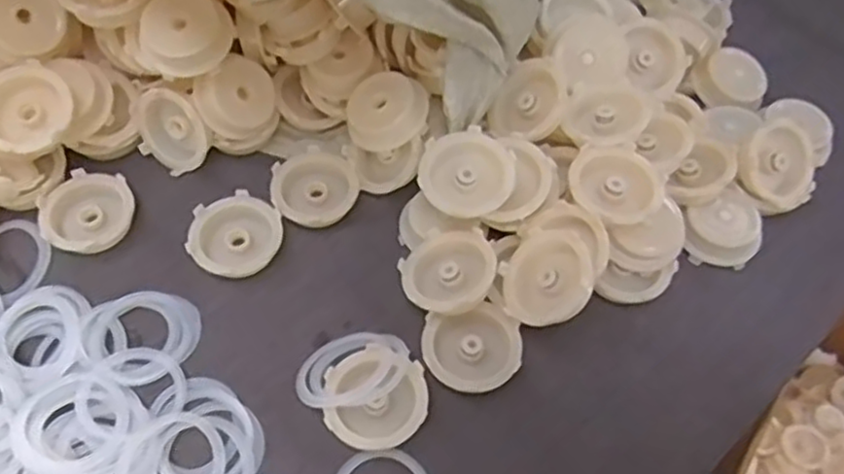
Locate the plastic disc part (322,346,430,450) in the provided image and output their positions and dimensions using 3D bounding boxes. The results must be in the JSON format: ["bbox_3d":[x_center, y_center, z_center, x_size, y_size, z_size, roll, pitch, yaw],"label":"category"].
[{"bbox_3d":[-0.024,0.086,0.372,0.052,0.014,0.052,-3,59,-1],"label":"plastic disc part"}]

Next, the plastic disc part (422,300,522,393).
[{"bbox_3d":[0.029,0.061,0.386,0.052,0.009,0.048,0,59,0],"label":"plastic disc part"}]

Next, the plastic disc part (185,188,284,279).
[{"bbox_3d":[-0.112,-0.001,0.423,0.054,0.016,0.051,0,59,0],"label":"plastic disc part"}]

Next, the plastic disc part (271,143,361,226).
[{"bbox_3d":[-0.067,-0.031,0.443,0.053,0.014,0.051,-30,63,-16],"label":"plastic disc part"}]

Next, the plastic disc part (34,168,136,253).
[{"bbox_3d":[-0.204,-0.015,0.429,0.053,0.016,0.051,-31,63,-16],"label":"plastic disc part"}]

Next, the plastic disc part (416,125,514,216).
[{"bbox_3d":[0.026,-0.038,0.402,0.053,0.014,0.051,1,59,-1],"label":"plastic disc part"}]

